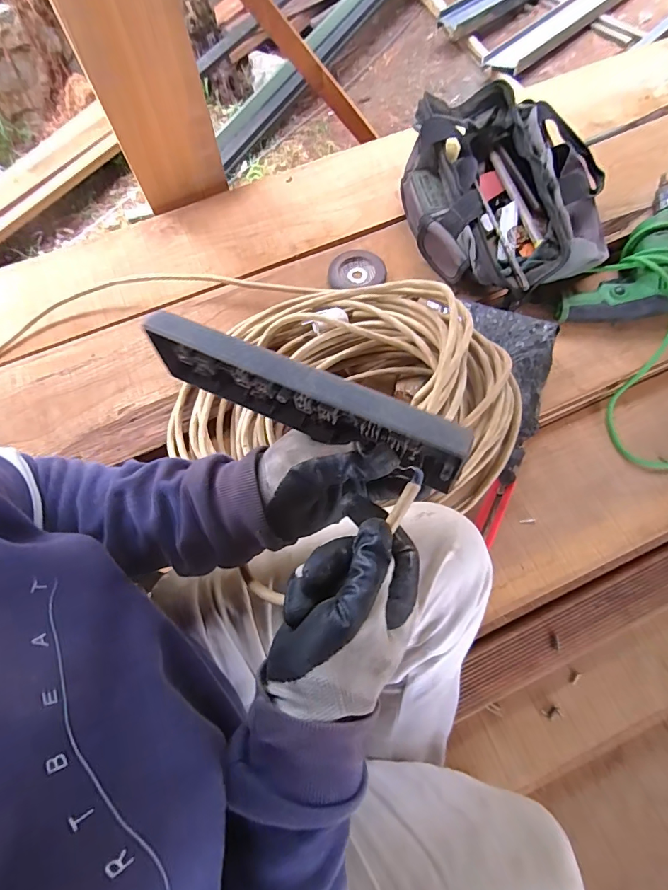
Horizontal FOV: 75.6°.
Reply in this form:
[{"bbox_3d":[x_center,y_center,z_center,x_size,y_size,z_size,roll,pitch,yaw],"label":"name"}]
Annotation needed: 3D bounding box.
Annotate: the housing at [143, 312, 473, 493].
[{"bbox_3d":[-0.024,-0.034,0.300,0.232,0.069,0.023,22,71,15],"label":"housing"}]

